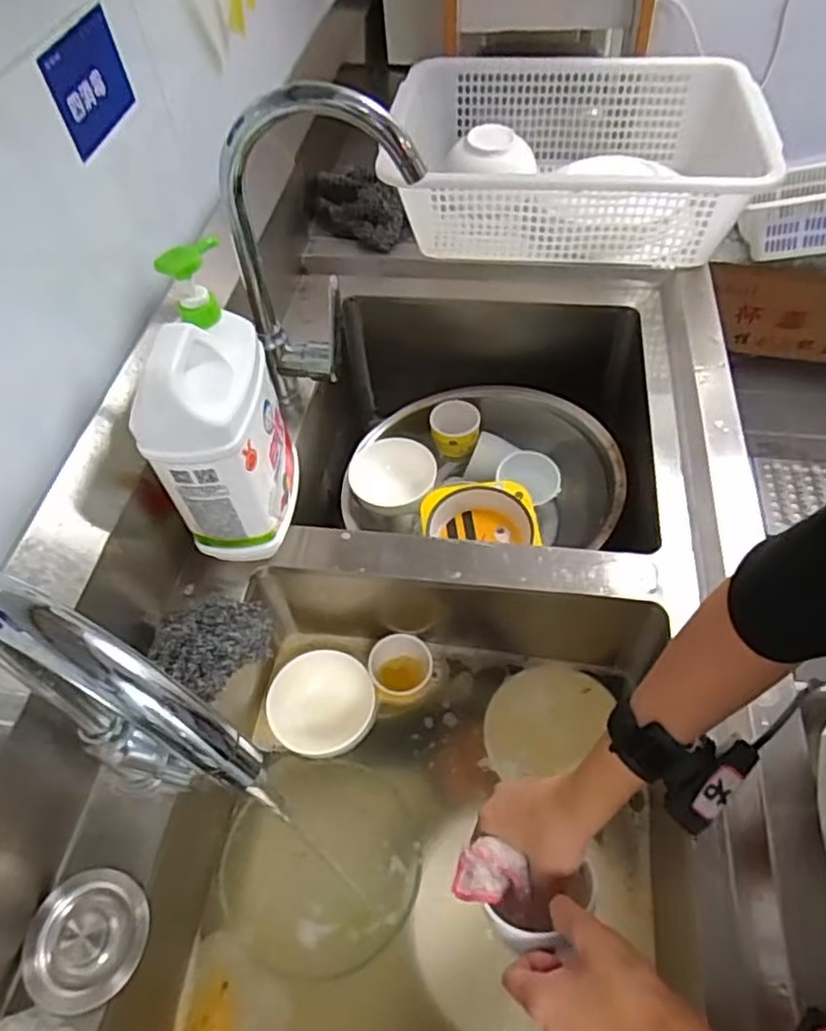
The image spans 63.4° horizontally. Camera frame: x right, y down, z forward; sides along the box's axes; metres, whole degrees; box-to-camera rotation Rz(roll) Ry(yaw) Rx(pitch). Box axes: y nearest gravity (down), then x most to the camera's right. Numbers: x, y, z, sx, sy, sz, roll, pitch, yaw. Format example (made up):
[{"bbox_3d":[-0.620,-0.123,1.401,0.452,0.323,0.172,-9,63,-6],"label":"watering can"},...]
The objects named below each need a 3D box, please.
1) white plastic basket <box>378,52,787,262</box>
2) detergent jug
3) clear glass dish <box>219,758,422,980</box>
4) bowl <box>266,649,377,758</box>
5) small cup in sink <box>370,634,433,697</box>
[{"bbox_3d":[0.213,-0.476,0.927,0.480,0.161,0.387,11,55,13],"label":"white plastic basket"},{"bbox_3d":[-0.168,-0.082,0.577,0.094,0.236,0.124,-8,53,-1],"label":"detergent jug"},{"bbox_3d":[-0.089,0.331,0.645,0.181,0.021,0.181,-2,53,3],"label":"clear glass dish"},{"bbox_3d":[-0.097,0.208,0.729,0.110,0.056,0.105,-3,53,3],"label":"bowl"},{"bbox_3d":[-0.012,0.173,0.752,0.068,0.060,0.065,-2,53,3],"label":"small cup in sink"}]

